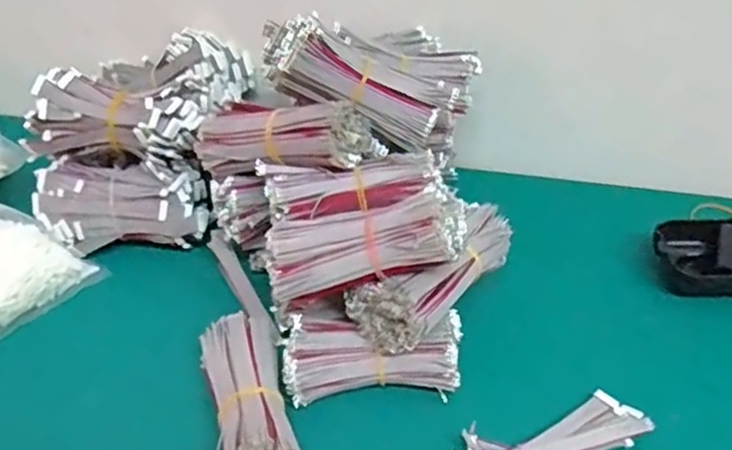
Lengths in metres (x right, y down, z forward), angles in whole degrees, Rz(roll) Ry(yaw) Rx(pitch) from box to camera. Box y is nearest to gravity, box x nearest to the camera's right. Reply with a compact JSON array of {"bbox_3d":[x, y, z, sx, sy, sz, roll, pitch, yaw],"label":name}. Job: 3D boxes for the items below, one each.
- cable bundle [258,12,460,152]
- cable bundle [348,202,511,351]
[{"bbox_3d":[-0.008,-0.078,0.379,0.107,0.034,0.032,28,43,-9],"label":"cable bundle"},{"bbox_3d":[0.038,0.027,0.377,0.043,0.046,0.100,30,52,32],"label":"cable bundle"}]

